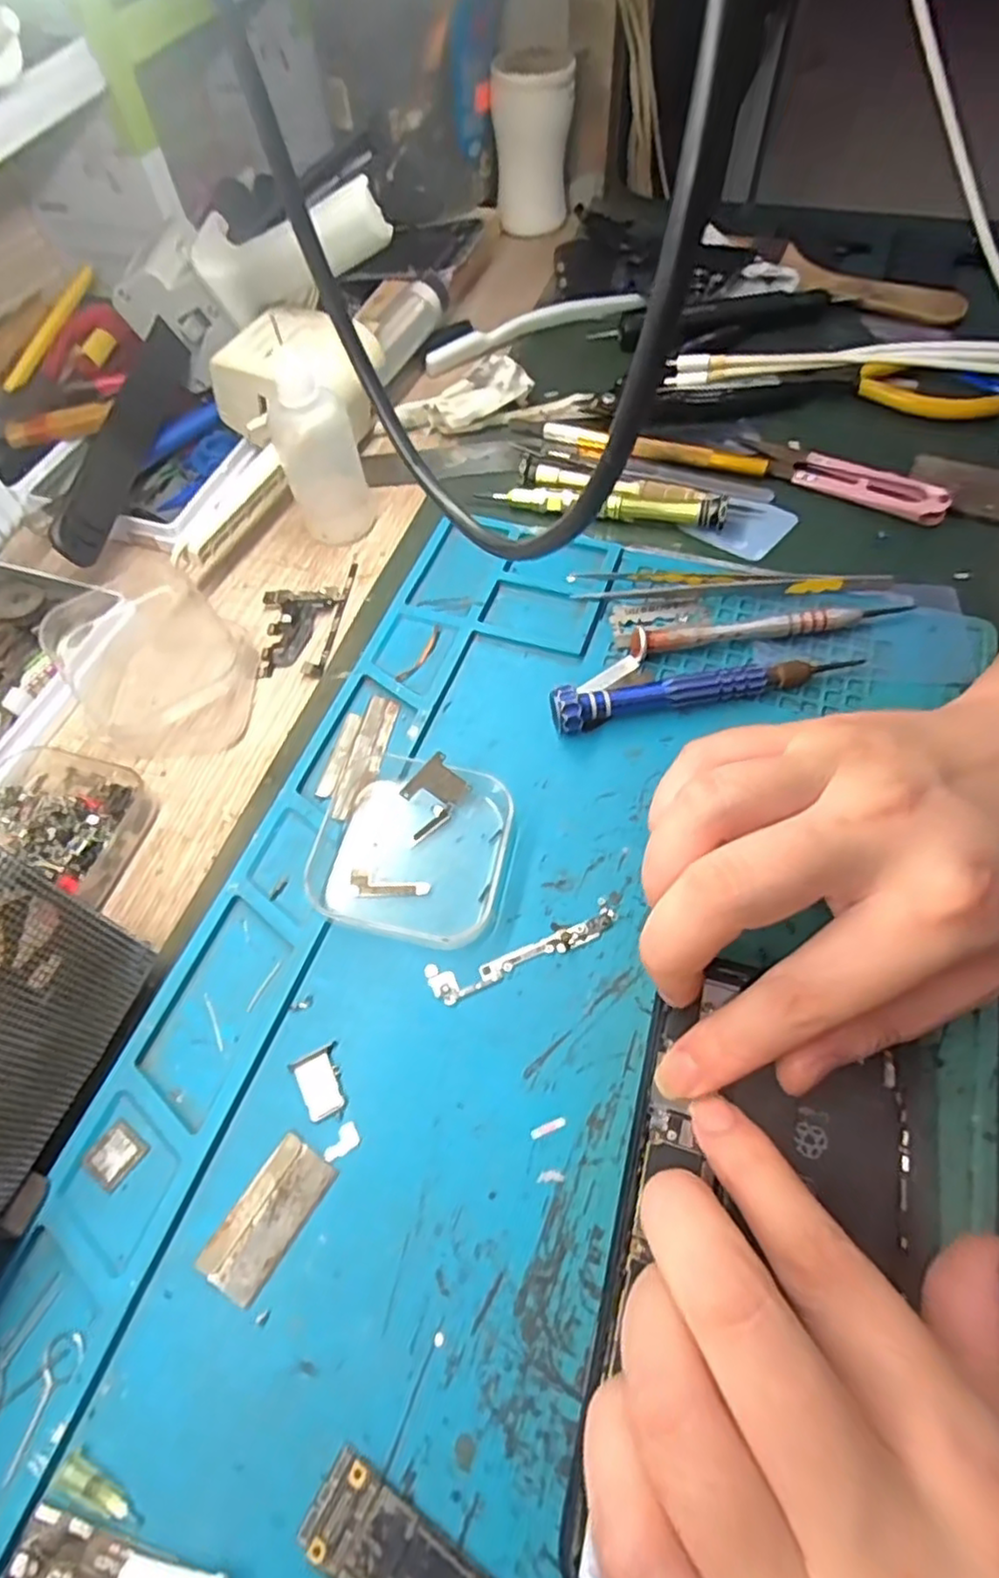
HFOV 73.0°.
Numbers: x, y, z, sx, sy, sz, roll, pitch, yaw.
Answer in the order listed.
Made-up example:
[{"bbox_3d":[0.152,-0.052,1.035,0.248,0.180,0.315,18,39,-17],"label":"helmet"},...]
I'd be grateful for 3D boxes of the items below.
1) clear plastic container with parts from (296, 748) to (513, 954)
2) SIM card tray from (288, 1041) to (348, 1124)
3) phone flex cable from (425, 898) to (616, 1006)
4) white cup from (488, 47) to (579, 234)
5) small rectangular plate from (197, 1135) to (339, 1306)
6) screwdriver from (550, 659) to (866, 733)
[{"bbox_3d":[-0.033,0.017,0.237,0.067,0.017,0.066,11,61,9],"label":"clear plastic container with parts"},{"bbox_3d":[-0.053,0.089,0.204,0.014,0.004,0.021,-30,63,-13],"label":"SIM card tray"},{"bbox_3d":[0.008,0.053,0.221,0.064,0.004,0.013,-20,61,-8],"label":"phone flex cable"},{"bbox_3d":[0.026,-0.417,0.446,0.051,0.082,0.053,-8,60,-1],"label":"white cup"},{"bbox_3d":[-0.064,0.119,0.187,0.019,0.004,0.038,29,66,18],"label":"small rectangular plate"},{"bbox_3d":[0.081,-0.042,0.263,0.124,0.017,0.018,-16,61,-6],"label":"screwdriver"}]

